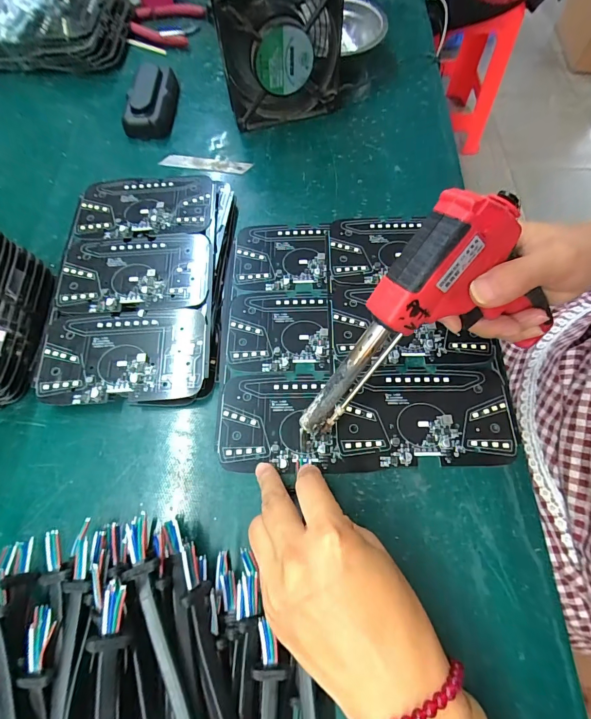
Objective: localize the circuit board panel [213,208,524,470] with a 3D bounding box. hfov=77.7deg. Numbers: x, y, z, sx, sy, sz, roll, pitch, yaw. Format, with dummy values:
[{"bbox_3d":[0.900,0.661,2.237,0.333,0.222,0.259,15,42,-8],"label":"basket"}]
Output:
[{"bbox_3d":[0.050,-0.028,0.314,0.217,0.005,0.232,-2,66,1],"label":"circuit board panel"}]

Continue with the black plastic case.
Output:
[{"bbox_3d":[-0.168,-0.304,0.426,0.050,0.034,0.097,0,66,2],"label":"black plastic case"}]

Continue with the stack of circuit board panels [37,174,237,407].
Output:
[{"bbox_3d":[-0.135,-0.073,0.332,0.142,0.020,0.233,0,66,2],"label":"stack of circuit board panels"}]

